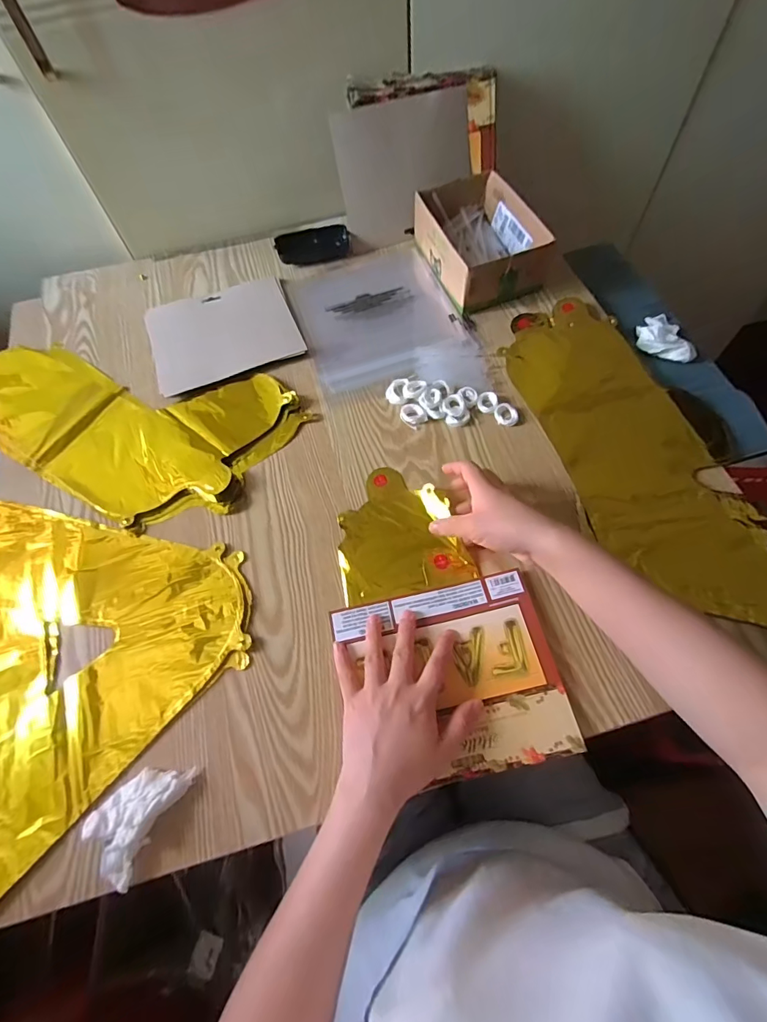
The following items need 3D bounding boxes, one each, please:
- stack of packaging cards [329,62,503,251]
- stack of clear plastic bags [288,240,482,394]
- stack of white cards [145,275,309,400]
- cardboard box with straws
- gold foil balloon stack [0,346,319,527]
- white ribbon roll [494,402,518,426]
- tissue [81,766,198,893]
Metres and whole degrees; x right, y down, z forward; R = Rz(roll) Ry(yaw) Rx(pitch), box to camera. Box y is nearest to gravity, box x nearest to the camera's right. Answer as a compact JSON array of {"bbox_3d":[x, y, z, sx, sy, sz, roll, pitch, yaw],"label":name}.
[{"bbox_3d":[0.046,-0.503,0.652,0.230,0.178,0.055,-21,47,-9],"label":"stack of packaging cards"},{"bbox_3d":[-0.013,-0.282,0.637,0.206,0.013,0.243,-20,63,-6],"label":"stack of clear plastic bags"},{"bbox_3d":[-0.216,-0.242,0.614,0.190,0.007,0.152,-21,64,-7],"label":"stack of white cards"},{"bbox_3d":[0.134,-0.389,0.650,0.139,0.071,0.202,-20,63,-6],"label":"cardboard box with straws"},{"bbox_3d":[-0.330,-0.132,0.573,0.419,0.013,0.233,27,68,16],"label":"gold foil balloon stack"},{"bbox_3d":[0.143,-0.112,0.531,0.027,0.008,0.026,-2,63,3],"label":"white ribbon roll"},{"bbox_3d":[-0.203,0.244,0.368,0.056,0.020,0.088,24,67,15],"label":"tissue"}]

